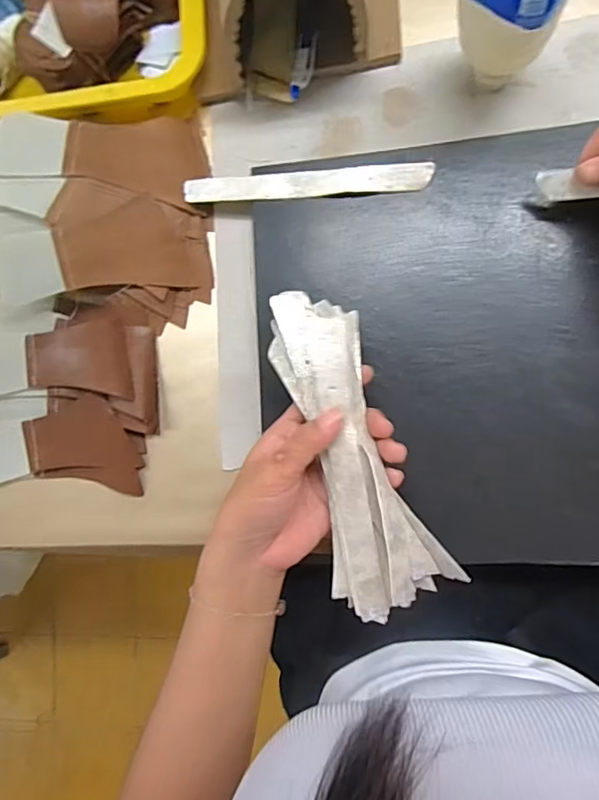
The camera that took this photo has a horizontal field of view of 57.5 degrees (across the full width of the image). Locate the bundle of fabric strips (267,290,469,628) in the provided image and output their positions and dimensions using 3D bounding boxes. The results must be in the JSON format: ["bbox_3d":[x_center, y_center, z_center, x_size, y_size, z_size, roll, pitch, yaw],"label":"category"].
[{"bbox_3d":[0.034,0.032,0.343,0.073,0.042,0.209,-18,91,9],"label":"bundle of fabric strips"}]

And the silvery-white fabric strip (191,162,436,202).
[{"bbox_3d":[0.003,-0.164,0.419,0.191,0.010,0.020,1,91,11],"label":"silvery-white fabric strip"}]

